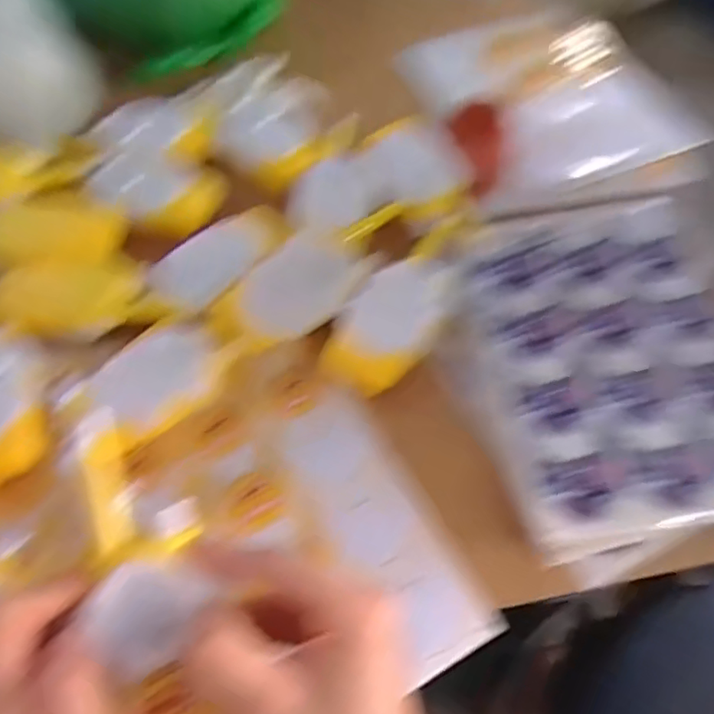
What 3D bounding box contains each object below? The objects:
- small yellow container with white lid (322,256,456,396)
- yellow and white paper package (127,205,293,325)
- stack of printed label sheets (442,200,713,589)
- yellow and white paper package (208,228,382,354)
[{"bbox_3d":[0.029,-0.029,0.458,0.064,0.017,0.126,29,65,19],"label":"small yellow container with white lid"},{"bbox_3d":[-0.114,-0.074,0.471,0.136,0.024,0.065,-41,66,-19],"label":"yellow and white paper package"},{"bbox_3d":[0.186,0.000,0.442,0.210,0.012,0.277,-9,59,-3],"label":"stack of printed label sheets"},{"bbox_3d":[-0.048,-0.051,0.459,0.067,0.022,0.124,39,68,22],"label":"yellow and white paper package"}]

